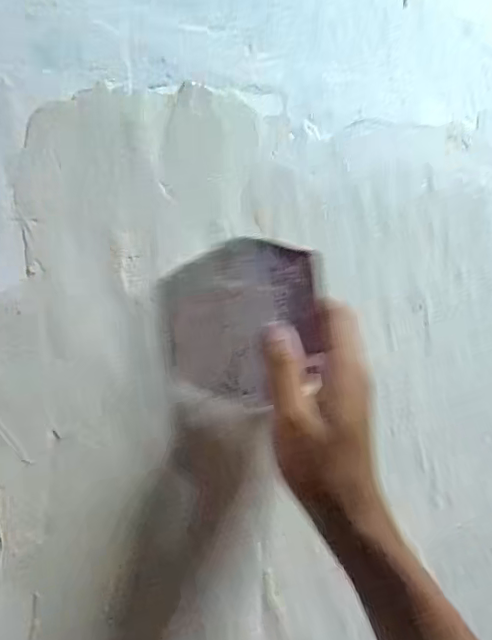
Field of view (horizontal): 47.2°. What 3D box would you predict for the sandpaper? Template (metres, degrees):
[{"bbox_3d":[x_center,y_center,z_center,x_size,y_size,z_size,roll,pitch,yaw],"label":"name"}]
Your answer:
[{"bbox_3d":[-0.003,0.002,0.339,0.090,0.092,0.012,-4,-3,8],"label":"sandpaper"}]

